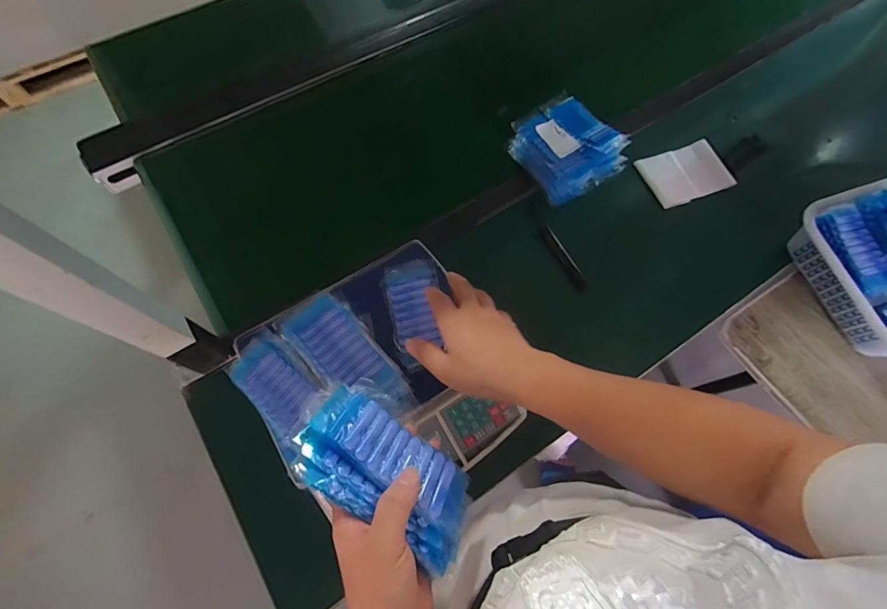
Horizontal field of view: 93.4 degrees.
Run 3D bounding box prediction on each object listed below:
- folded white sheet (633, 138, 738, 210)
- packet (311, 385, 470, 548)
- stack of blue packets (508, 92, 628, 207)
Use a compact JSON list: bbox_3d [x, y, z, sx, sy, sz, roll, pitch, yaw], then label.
[{"bbox_3d":[0.430,-0.233,0.742,0.144,0.014,0.103,-18,69,-8],"label":"folded white sheet"},{"bbox_3d":[-0.036,0.119,0.329,0.137,0.006,0.058,42,33,-1],"label":"packet"},{"bbox_3d":[0.216,-0.281,0.732,0.173,0.044,0.183,-34,73,-14],"label":"stack of blue packets"}]

